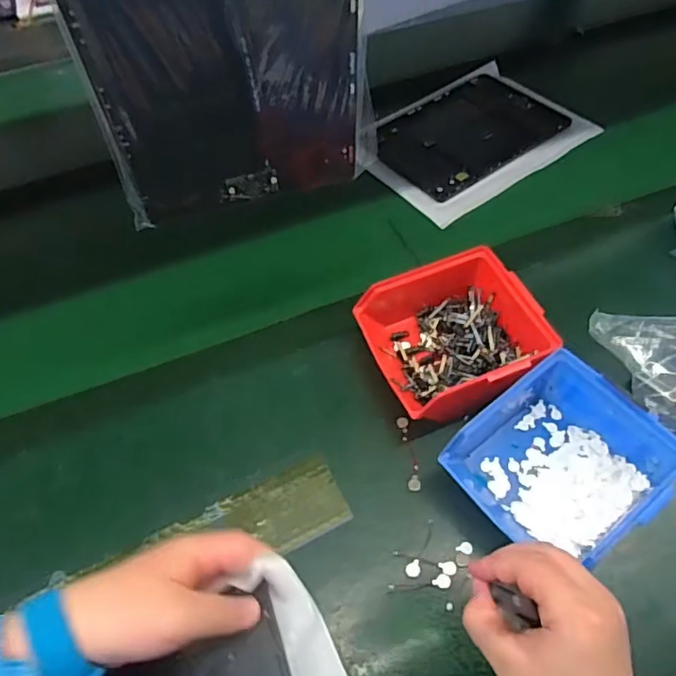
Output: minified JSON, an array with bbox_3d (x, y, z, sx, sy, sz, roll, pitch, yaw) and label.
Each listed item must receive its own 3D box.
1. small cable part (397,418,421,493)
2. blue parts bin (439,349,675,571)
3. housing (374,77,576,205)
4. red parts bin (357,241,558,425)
[{"bbox_3d":[0.059,0.095,0.465,0.012,0.005,0.064,-4,54,-2],"label":"small cable part"},{"bbox_3d":[0.171,0.095,0.429,0.127,0.066,0.128,-36,59,-24],"label":"blue parts bin"},{"bbox_3d":[0.164,-0.263,0.721,0.241,0.016,0.159,-34,58,-23],"label":"housing"},{"bbox_3d":[0.097,0.000,0.494,0.139,0.067,0.148,-21,54,-14],"label":"red parts bin"}]

